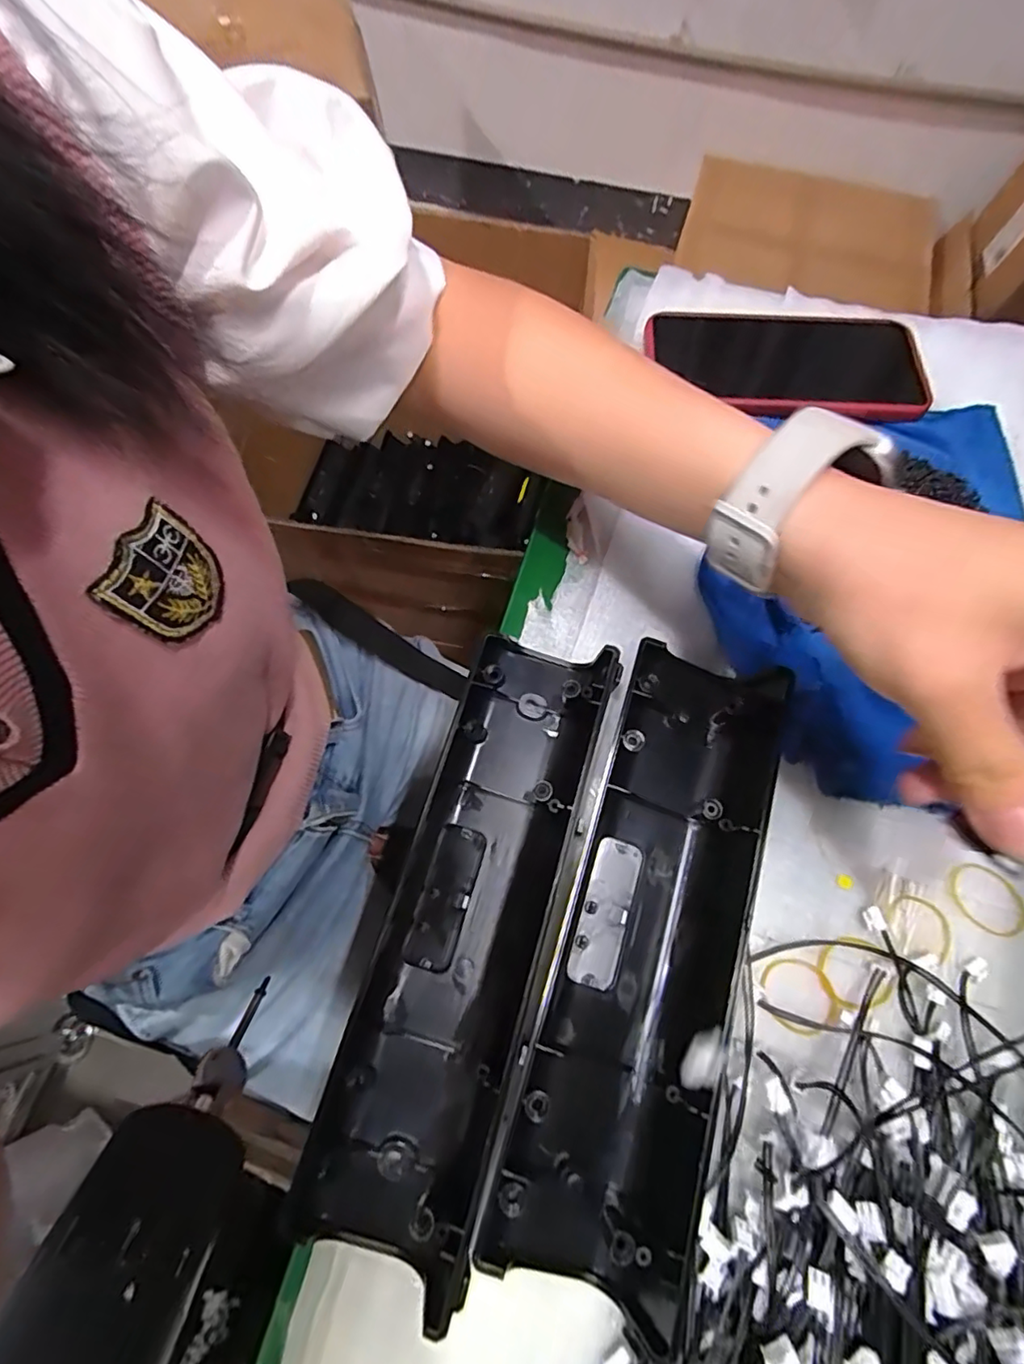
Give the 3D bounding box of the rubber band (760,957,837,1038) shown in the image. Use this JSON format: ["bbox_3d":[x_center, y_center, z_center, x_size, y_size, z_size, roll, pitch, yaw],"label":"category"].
[{"bbox_3d":[0.121,0.132,0.243,0.029,0.005,0.031,2,72,-6],"label":"rubber band"}]

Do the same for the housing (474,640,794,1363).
[{"bbox_3d":[0.061,0.105,0.241,0.080,0.024,0.245,17,71,6],"label":"housing"}]

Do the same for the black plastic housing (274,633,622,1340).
[{"bbox_3d":[-0.018,0.097,0.248,0.070,0.033,0.246,16,71,5],"label":"black plastic housing"}]

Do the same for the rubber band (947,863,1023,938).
[{"bbox_3d":[0.210,0.096,0.252,0.035,0.004,0.023,37,74,12],"label":"rubber band"}]

